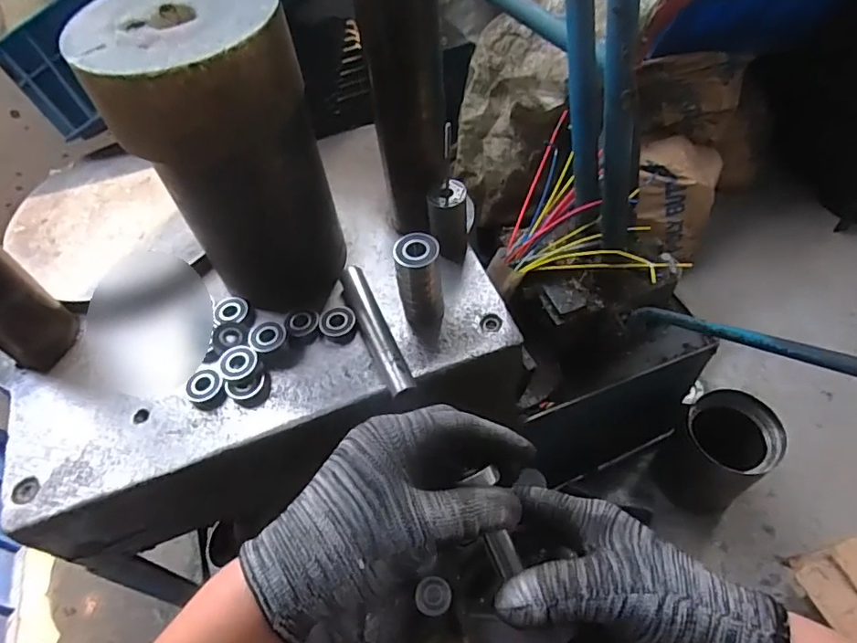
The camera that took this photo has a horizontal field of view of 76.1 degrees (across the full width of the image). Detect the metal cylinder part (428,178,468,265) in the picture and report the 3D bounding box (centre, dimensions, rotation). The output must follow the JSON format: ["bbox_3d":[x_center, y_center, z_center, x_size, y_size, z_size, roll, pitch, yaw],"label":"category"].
[{"bbox_3d":[0.020,-0.097,0.540,0.036,0.078,0.039,-2,54,3],"label":"metal cylinder part"}]

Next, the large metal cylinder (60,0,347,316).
[{"bbox_3d":[-0.165,-0.138,0.475,0.141,0.246,0.140,-2,54,4],"label":"large metal cylinder"}]

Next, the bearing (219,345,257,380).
[{"bbox_3d":[-0.170,0.036,0.487,0.032,0.009,0.031,-2,54,3],"label":"bearing"}]

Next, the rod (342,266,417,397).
[{"bbox_3d":[-0.047,0.006,0.512,0.026,0.022,0.149,-21,55,-10],"label":"rod"}]

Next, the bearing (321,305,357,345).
[{"bbox_3d":[-0.085,0.003,0.519,0.034,0.015,0.032,-2,54,3],"label":"bearing"}]

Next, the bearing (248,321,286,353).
[{"bbox_3d":[-0.149,0.014,0.504,0.032,0.010,0.030,-2,54,3],"label":"bearing"}]

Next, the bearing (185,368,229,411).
[{"bbox_3d":[-0.199,0.061,0.488,0.032,0.013,0.035,-2,54,3],"label":"bearing"}]

